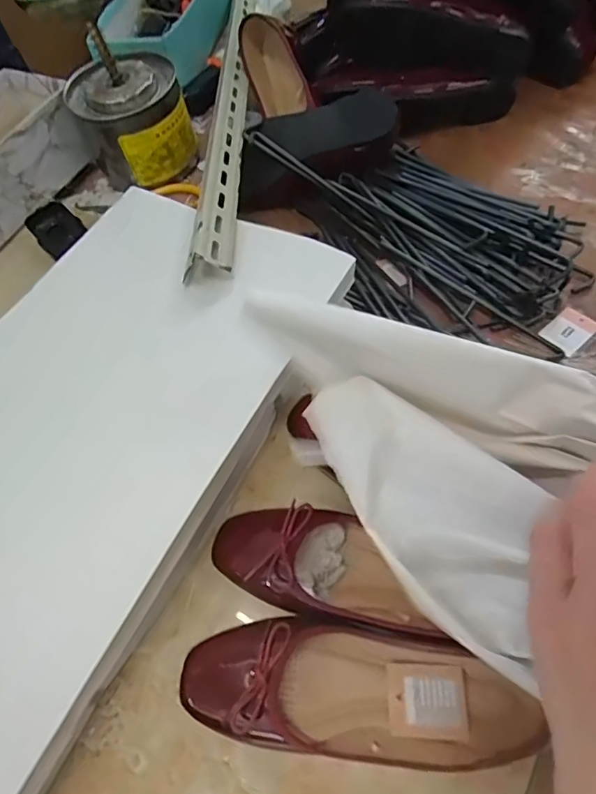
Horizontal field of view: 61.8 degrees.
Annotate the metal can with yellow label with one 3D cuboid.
[{"bbox_3d":[-0.206,-0.351,0.634,0.134,0.111,0.113,-21,62,-5],"label":"metal can with yellow label"}]

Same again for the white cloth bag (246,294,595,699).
[{"bbox_3d":[0.074,0.013,0.255,0.123,0.065,0.213,-36,68,-14],"label":"white cloth bag"}]

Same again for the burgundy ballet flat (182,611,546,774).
[{"bbox_3d":[0.041,0.203,0.348,0.236,0.047,0.077,4,63,9],"label":"burgundy ballet flat"}]

